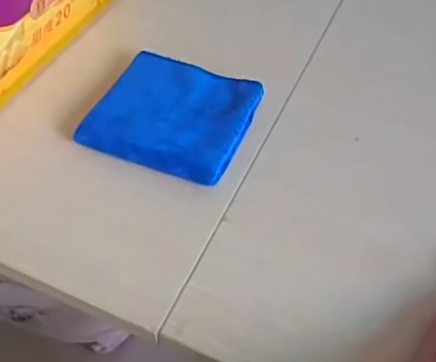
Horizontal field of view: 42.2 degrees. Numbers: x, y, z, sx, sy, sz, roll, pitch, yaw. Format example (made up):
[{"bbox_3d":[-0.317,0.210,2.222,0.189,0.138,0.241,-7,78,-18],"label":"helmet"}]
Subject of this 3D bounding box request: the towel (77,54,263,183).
[{"bbox_3d":[-0.048,-0.075,0.631,0.161,0.020,0.159,20,51,12],"label":"towel"}]

